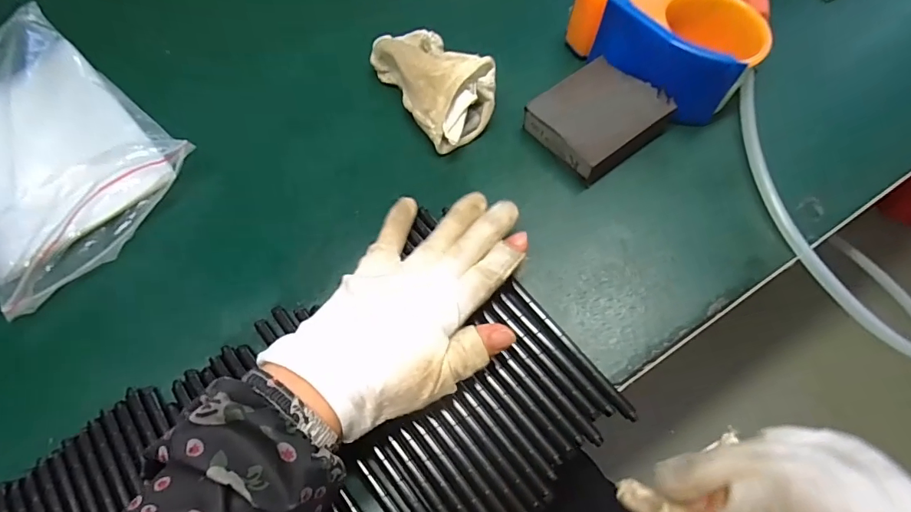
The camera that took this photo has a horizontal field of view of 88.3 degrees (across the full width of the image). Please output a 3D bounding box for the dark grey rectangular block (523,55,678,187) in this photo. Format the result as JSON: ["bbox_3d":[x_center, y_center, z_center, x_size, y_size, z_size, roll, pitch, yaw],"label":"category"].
[{"bbox_3d":[0.102,-0.101,0.343,0.082,0.027,0.070,-36,69,-14],"label":"dark grey rectangular block"}]

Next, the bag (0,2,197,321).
[{"bbox_3d":[-0.312,-0.083,0.341,0.231,0.041,0.143,39,73,17],"label":"bag"}]

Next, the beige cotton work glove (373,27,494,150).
[{"bbox_3d":[-0.017,-0.136,0.356,0.060,0.048,0.117,-34,68,-13],"label":"beige cotton work glove"}]

